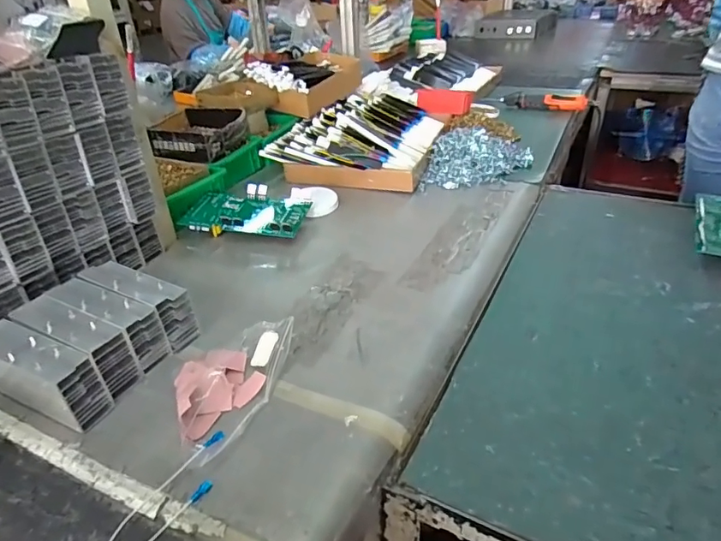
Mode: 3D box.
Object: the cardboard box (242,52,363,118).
[{"bbox_3d":[-0.152,-0.561,1.437,0.238,0.107,0.369,10,35,20],"label":"cardboard box"}]

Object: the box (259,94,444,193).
[{"bbox_3d":[0.010,-0.345,1.262,0.368,0.095,0.484,9,35,19],"label":"box"}]

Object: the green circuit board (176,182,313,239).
[{"bbox_3d":[-0.210,-0.118,0.960,0.230,0.043,0.161,6,38,20],"label":"green circuit board"}]

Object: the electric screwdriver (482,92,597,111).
[{"bbox_3d":[0.573,-0.546,1.597,0.324,0.049,0.050,5,34,13],"label":"electric screwdriver"}]

